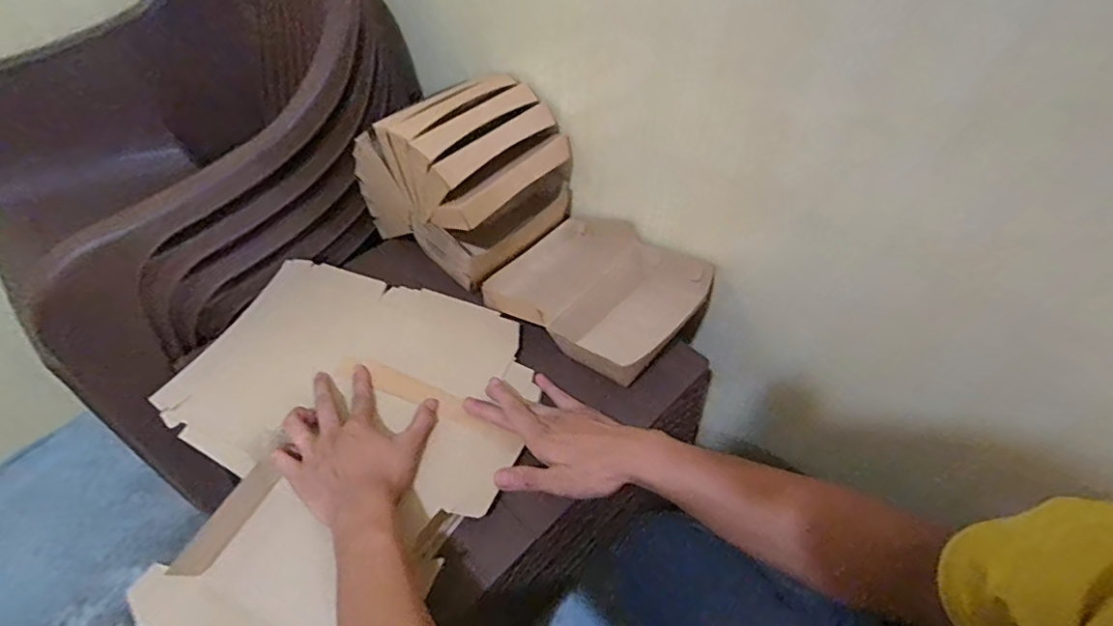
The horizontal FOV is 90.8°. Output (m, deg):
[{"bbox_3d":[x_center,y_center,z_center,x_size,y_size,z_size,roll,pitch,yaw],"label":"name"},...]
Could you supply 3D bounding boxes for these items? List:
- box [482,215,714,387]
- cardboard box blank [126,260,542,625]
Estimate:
[{"bbox_3d":[0.048,-0.037,0.667,0.243,0.068,0.190,32,56,23],"label":"box"},{"bbox_3d":[-0.244,0.117,0.567,0.383,0.035,0.402,21,53,15],"label":"cardboard box blank"}]

